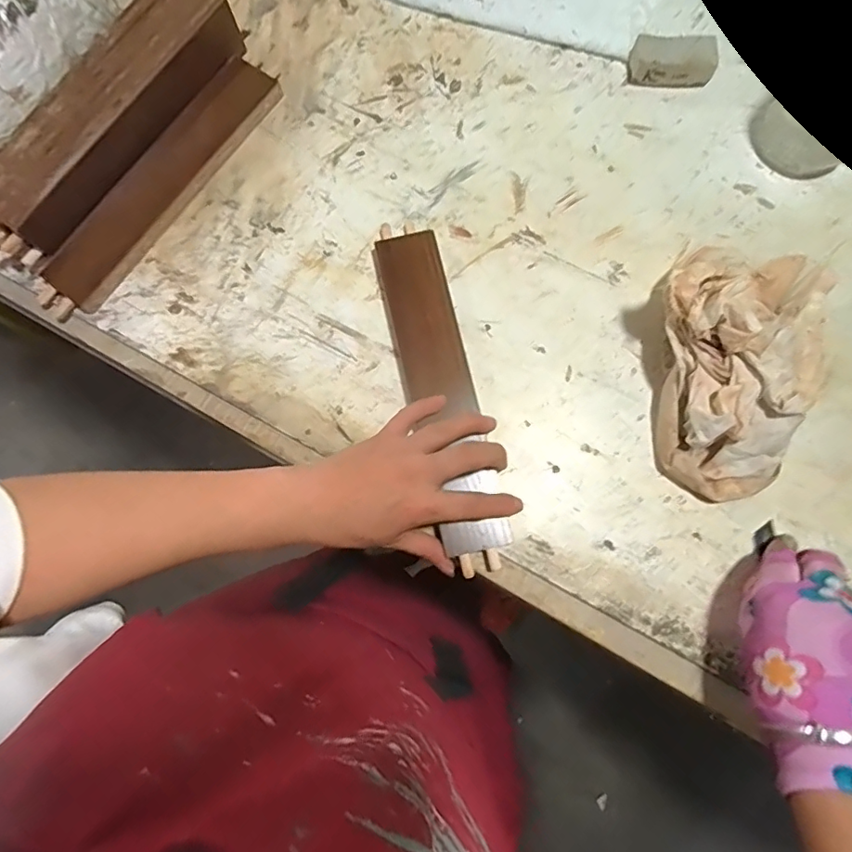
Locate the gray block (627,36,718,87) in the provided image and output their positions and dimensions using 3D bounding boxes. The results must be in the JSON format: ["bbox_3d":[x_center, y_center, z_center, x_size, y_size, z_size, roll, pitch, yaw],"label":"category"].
[{"bbox_3d":[0.215,-0.318,0.454,0.071,0.022,0.030,0,79,1],"label":"gray block"}]

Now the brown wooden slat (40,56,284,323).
[{"bbox_3d":[-0.222,-0.202,0.438,0.052,0.017,0.264,35,81,7],"label":"brown wooden slat"}]

